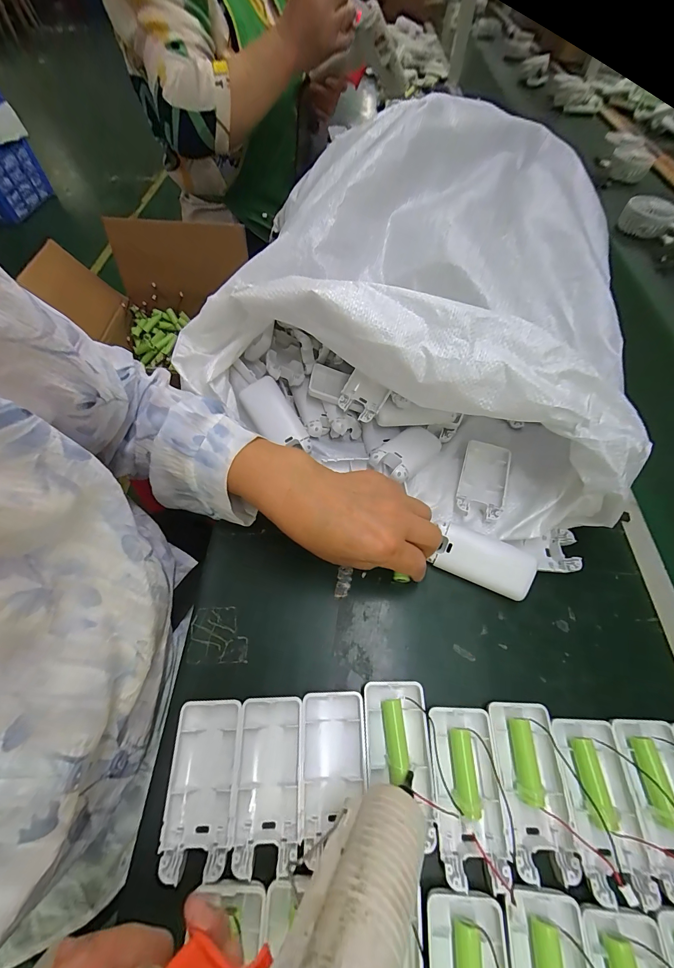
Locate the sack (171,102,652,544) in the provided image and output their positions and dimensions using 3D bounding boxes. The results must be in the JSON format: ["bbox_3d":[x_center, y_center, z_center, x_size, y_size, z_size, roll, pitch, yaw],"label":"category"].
[{"bbox_3d":[0.115,-0.179,0.387,0.418,0.197,0.411,23,62,11],"label":"sack"}]

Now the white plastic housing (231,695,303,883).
[{"bbox_3d":[-0.047,0.207,0.243,0.044,0.015,0.092,-1,61,-3],"label":"white plastic housing"}]

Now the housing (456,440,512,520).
[{"bbox_3d":[0.152,-0.005,0.357,0.046,0.015,0.093,20,62,9],"label":"housing"}]

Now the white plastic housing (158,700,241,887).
[{"bbox_3d":[-0.092,0.207,0.240,0.045,0.013,0.093,-2,61,-3],"label":"white plastic housing"}]

